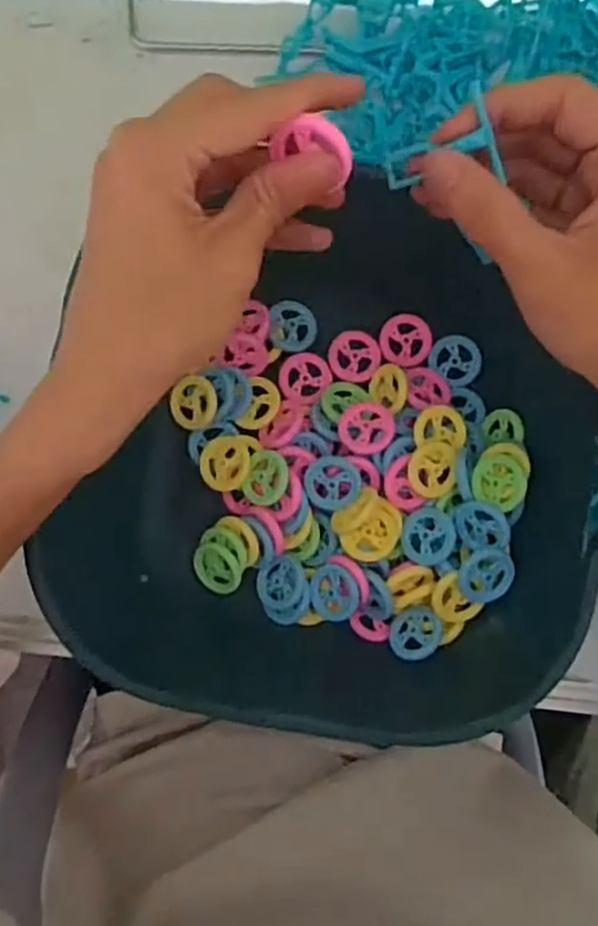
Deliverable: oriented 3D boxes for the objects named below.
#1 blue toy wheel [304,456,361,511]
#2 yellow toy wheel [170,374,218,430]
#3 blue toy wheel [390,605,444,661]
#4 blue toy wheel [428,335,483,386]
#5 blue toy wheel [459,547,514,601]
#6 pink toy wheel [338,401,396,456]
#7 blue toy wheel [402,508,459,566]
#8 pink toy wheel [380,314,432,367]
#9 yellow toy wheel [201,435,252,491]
[{"bbox_3d":[0.018,0.011,0.367,0.030,0.005,0.028,3,107,9],"label":"blue toy wheel"},{"bbox_3d":[-0.057,-0.033,0.381,0.026,0.006,0.027,0,85,-2],"label":"yellow toy wheel"},{"bbox_3d":[0.062,0.091,0.366,0.028,0.028,0.008,-53,123,-20],"label":"blue toy wheel"},{"bbox_3d":[0.089,-0.058,0.394,0.029,0.005,0.027,0,85,-2],"label":"blue toy wheel"},{"bbox_3d":[0.095,0.057,0.353,0.029,0.006,0.029,-2,107,-6],"label":"blue toy wheel"},{"bbox_3d":[0.036,-0.019,0.373,0.030,0.006,0.030,-3,70,7],"label":"pink toy wheel"},{"bbox_3d":[0.068,0.038,0.364,0.028,0.006,0.029,26,82,22],"label":"blue toy wheel"},{"bbox_3d":[0.061,-0.070,0.396,0.029,0.004,0.029,0,85,-2],"label":"pink toy wheel"},{"bbox_3d":[-0.039,0.000,0.379,0.028,0.006,0.031,-15,68,16],"label":"yellow toy wheel"}]

